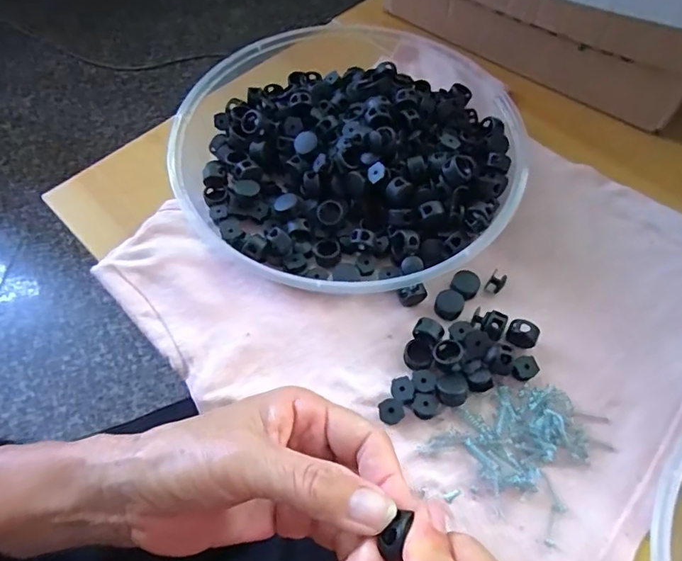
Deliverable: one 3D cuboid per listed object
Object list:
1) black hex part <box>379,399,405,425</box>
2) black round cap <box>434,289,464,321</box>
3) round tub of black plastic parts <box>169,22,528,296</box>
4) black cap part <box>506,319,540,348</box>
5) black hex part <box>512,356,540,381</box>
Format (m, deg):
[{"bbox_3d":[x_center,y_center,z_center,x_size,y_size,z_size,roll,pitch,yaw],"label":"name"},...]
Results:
[{"bbox_3d":[0.027,0.072,0.268,0.013,0.008,0.012,-30,65,-16],"label":"black hex part"},{"bbox_3d":[0.067,0.015,0.302,0.017,0.007,0.017,0,61,0],"label":"black round cap"},{"bbox_3d":[0.007,-0.100,0.345,0.227,0.042,0.241,0,61,0],"label":"round tub of black plastic parts"},{"bbox_3d":[0.106,0.032,0.286,0.017,0.015,0.012,35,66,17],"label":"black cap part"},{"bbox_3d":[0.104,0.050,0.278,0.015,0.007,0.012,-22,63,-12],"label":"black hex part"}]

